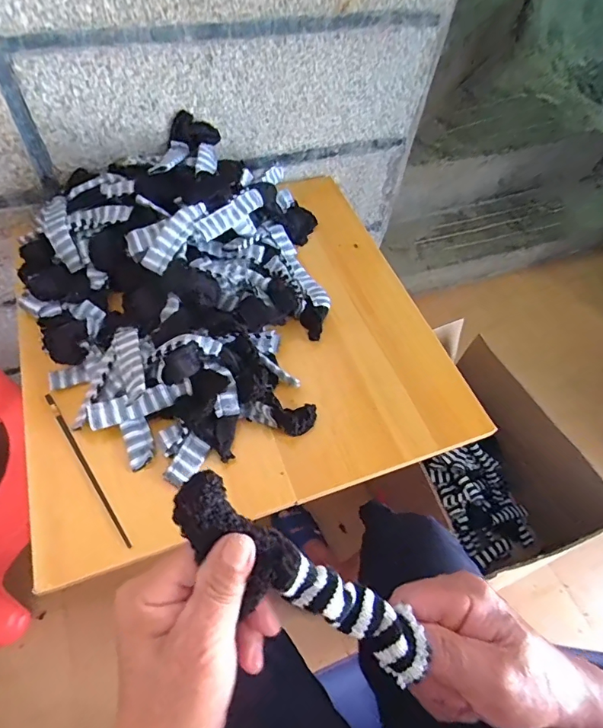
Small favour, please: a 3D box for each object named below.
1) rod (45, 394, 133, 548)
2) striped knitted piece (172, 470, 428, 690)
[{"bbox_3d":[-0.264,0.124,0.552,0.008,0.012,0.228,-31,65,-22],"label":"rod"},{"bbox_3d":[0.000,0.114,0.237,0.157,0.017,0.035,38,59,-8],"label":"striped knitted piece"}]

